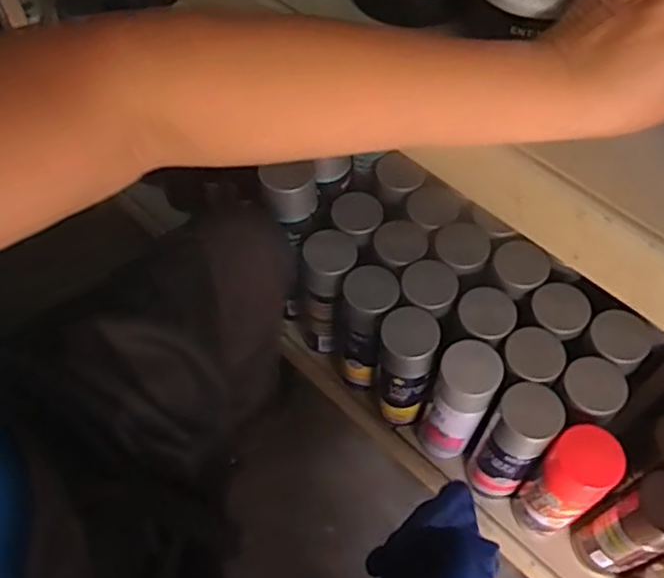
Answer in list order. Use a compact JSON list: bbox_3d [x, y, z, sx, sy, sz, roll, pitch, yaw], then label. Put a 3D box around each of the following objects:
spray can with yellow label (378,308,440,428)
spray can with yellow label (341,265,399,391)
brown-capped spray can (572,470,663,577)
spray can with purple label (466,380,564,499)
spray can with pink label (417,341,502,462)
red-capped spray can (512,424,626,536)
[{"bbox_3d":[0.084,0.093,0.767,0.061,0.180,0.065,5,59,4],"label":"spray can with yellow label"},{"bbox_3d":[0.041,0.052,0.798,0.065,0.184,0.070,7,59,6],"label":"spray can with yellow label"},{"bbox_3d":[0.305,0.243,0.670,0.065,0.192,0.060,-23,61,-12],"label":"brown-capped spray can"},{"bbox_3d":[0.195,0.169,0.724,0.065,0.186,0.069,38,66,22],"label":"spray can with purple label"},{"bbox_3d":[0.141,0.129,0.745,0.061,0.192,0.062,-1,58,1],"label":"spray can with pink label"},{"bbox_3d":[0.242,0.207,0.694,0.060,0.192,0.062,-1,58,1],"label":"red-capped spray can"}]

